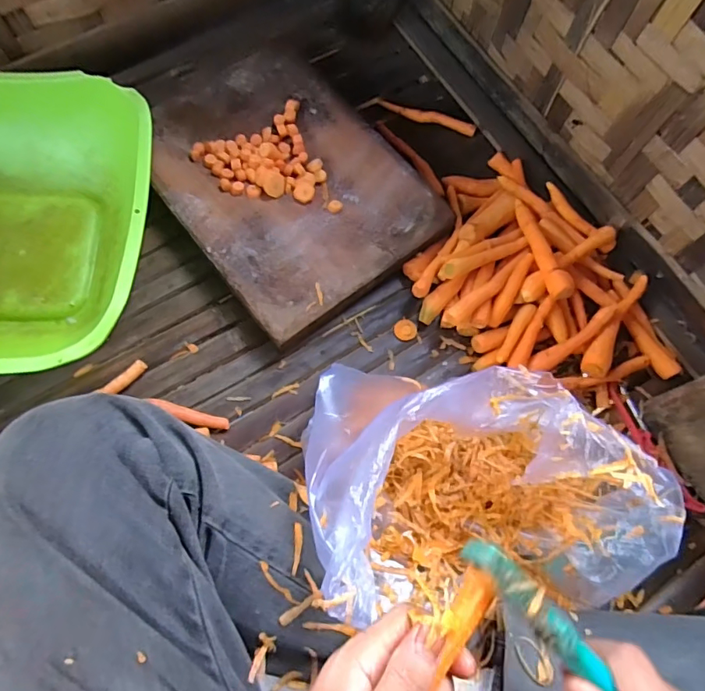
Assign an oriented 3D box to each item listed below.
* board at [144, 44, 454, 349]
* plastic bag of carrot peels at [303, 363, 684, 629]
[{"bbox_3d":[-0.079,-0.178,0.513,0.229,0.038,0.318,-38,77,-12],"label":"board"},{"bbox_3d":[0.084,0.096,0.343,0.228,0.131,0.177,3,72,0],"label":"plastic bag of carrot peels"}]

